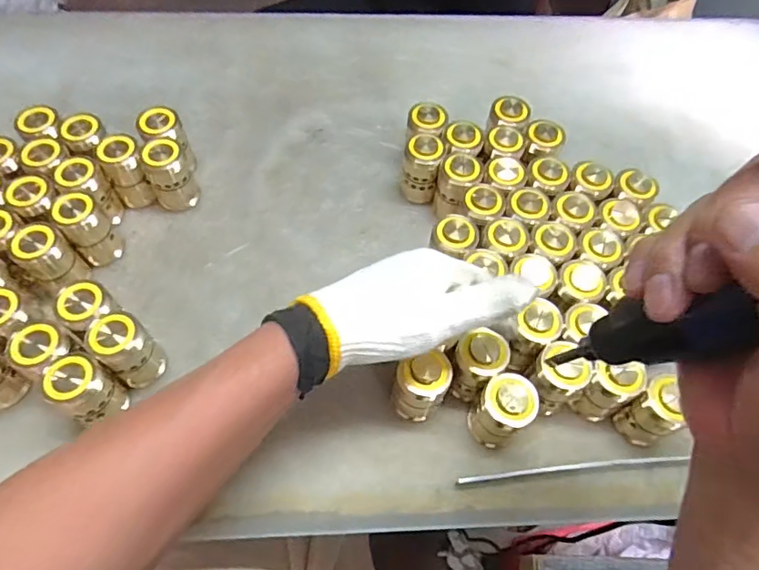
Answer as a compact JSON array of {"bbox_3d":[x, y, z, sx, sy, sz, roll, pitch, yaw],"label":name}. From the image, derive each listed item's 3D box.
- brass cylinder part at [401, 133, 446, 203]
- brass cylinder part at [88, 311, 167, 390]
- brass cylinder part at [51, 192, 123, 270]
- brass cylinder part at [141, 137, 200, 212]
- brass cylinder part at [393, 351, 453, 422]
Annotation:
[{"bbox_3d":[0.040,-0.108,0.502,0.035,0.071,0.028,9,59,2],"label":"brass cylinder part"},{"bbox_3d":[-0.190,0.050,0.400,0.034,0.060,0.035,2,59,-3],"label":"brass cylinder part"},{"bbox_3d":[-0.252,-0.051,0.456,0.035,0.063,0.036,-27,65,-18],"label":"brass cylinder part"},{"bbox_3d":[-0.194,-0.101,0.485,0.039,0.063,0.033,-17,62,-13],"label":"brass cylinder part"},{"bbox_3d":[0.031,0.078,0.398,0.037,0.062,0.036,2,59,-3],"label":"brass cylinder part"}]

